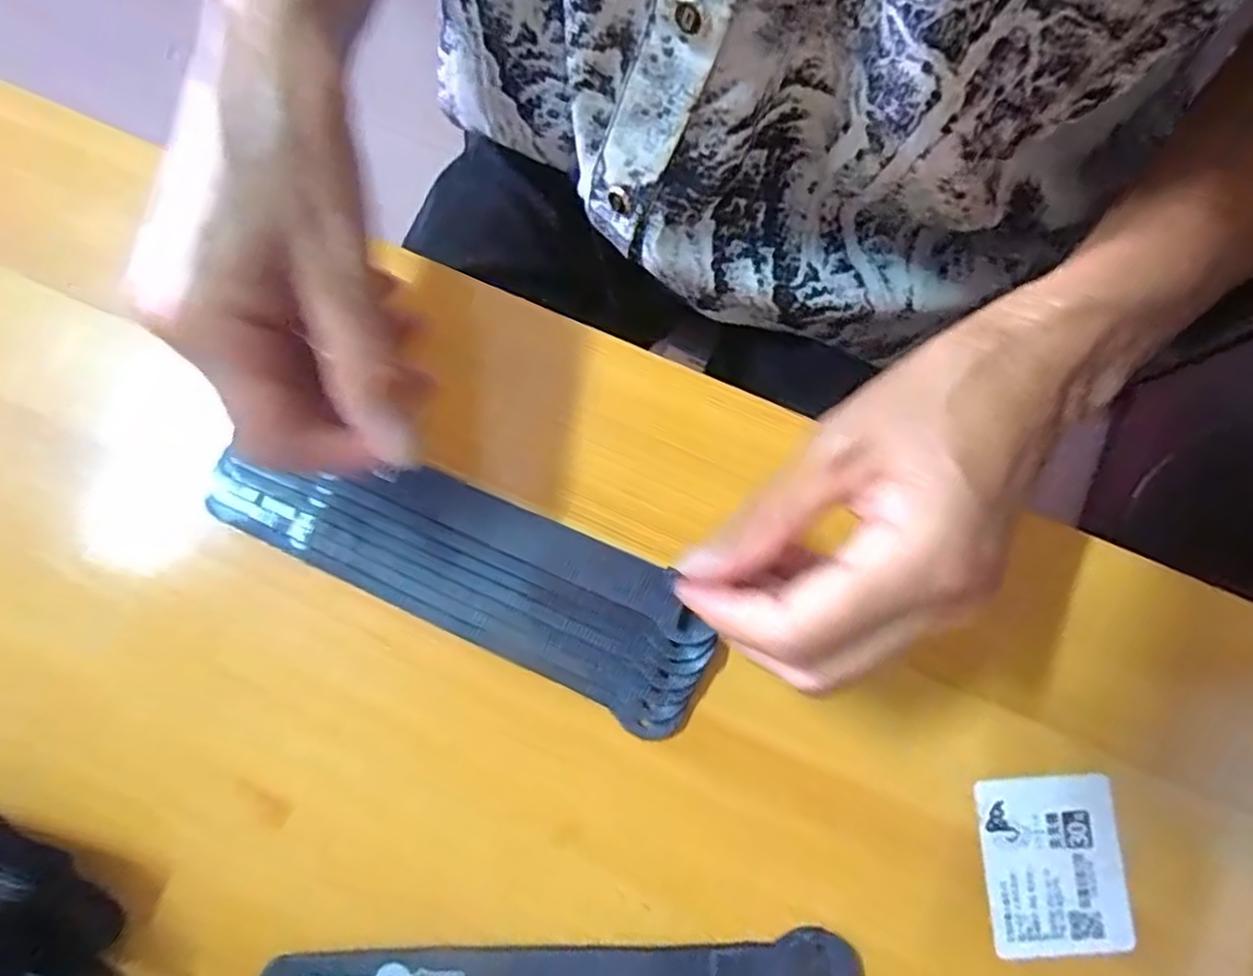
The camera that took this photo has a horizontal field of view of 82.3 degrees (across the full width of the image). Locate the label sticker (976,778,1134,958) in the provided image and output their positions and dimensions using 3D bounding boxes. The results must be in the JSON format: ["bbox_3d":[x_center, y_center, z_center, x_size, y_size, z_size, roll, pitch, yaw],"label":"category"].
[{"bbox_3d":[0.156,0.136,0.261,0.050,0.005,0.059,-5,78,1],"label":"label sticker"}]

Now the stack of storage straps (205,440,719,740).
[{"bbox_3d":[-0.064,0.028,0.273,0.197,0.013,0.056,22,79,4],"label":"stack of storage straps"}]

